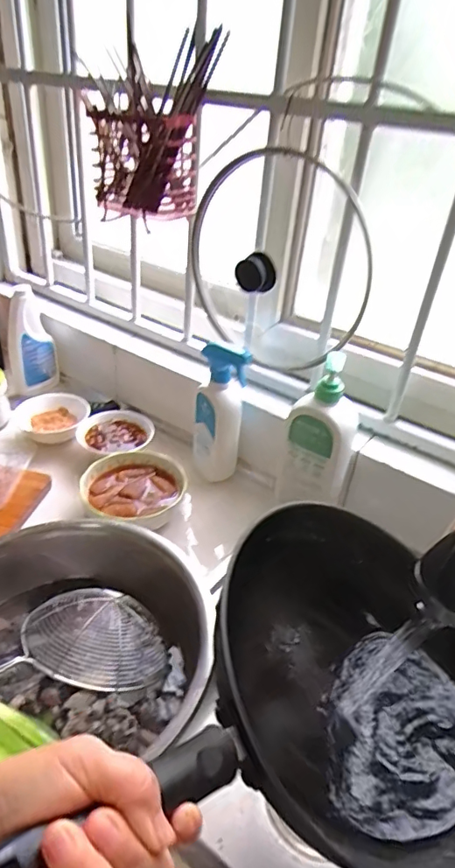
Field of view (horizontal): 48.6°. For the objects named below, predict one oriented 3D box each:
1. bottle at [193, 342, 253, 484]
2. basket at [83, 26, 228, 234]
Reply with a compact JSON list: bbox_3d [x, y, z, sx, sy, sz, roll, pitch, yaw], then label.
[{"bbox_3d":[-0.013,-0.030,0.788,0.077,0.227,0.055,5,33,-3],"label":"bottle"},{"bbox_3d":[-0.110,-0.431,0.725,0.159,0.223,0.126,-7,36,-20],"label":"basket"}]

